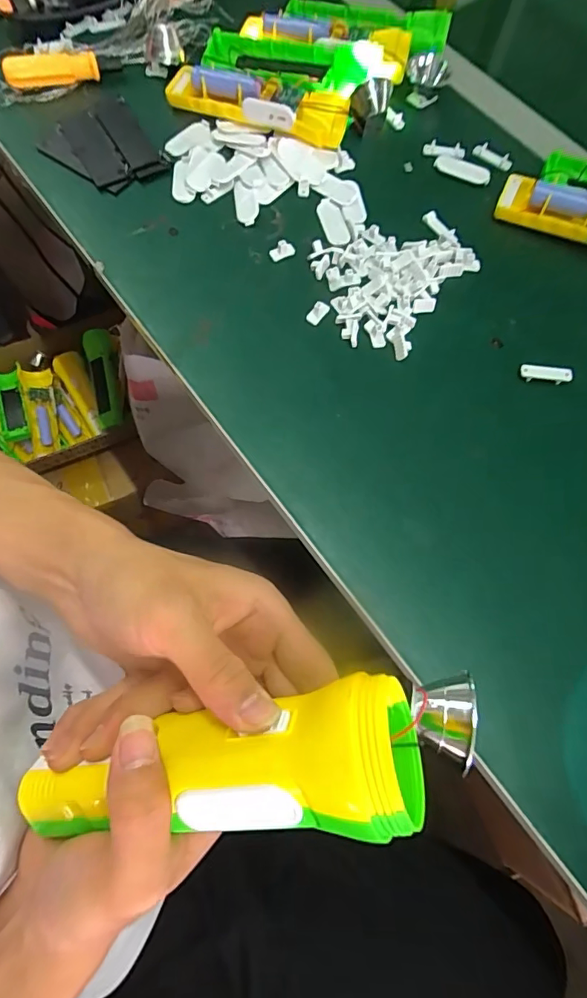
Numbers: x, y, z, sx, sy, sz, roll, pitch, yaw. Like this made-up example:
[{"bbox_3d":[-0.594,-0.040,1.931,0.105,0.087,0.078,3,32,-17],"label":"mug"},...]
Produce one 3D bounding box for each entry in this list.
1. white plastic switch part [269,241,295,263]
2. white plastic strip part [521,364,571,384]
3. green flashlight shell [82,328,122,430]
[{"bbox_3d":[-0.010,-0.201,0.387,0.020,0.008,0.012,-33,74,-14],"label":"white plastic switch part"},{"bbox_3d":[0.187,-0.092,0.356,0.037,0.006,0.011,8,69,0],"label":"white plastic strip part"},{"bbox_3d":[-0.314,-0.192,0.795,0.053,0.055,0.163,-13,85,-7],"label":"green flashlight shell"}]

